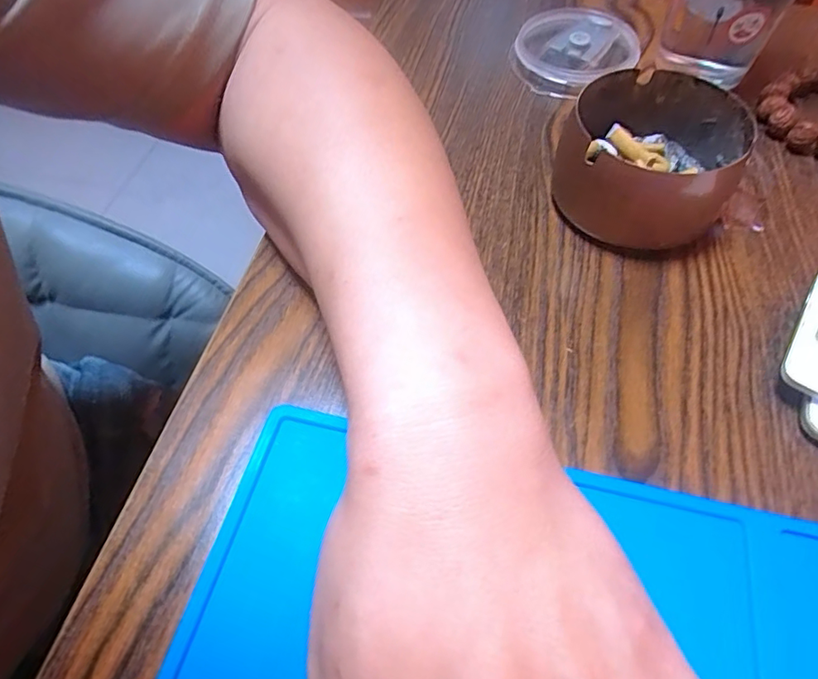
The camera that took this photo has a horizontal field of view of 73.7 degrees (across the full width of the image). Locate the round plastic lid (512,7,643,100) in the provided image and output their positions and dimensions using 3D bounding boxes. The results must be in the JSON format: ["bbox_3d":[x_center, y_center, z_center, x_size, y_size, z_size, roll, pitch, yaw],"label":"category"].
[{"bbox_3d":[0.108,-0.195,0.368,0.079,0.017,0.078,-1,57,1],"label":"round plastic lid"}]

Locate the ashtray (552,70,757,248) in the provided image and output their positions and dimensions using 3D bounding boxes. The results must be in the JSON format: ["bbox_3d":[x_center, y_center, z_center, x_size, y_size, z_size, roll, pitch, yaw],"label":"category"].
[{"bbox_3d":[0.123,-0.093,0.282,0.090,0.047,0.084,17,59,12],"label":"ashtray"}]

